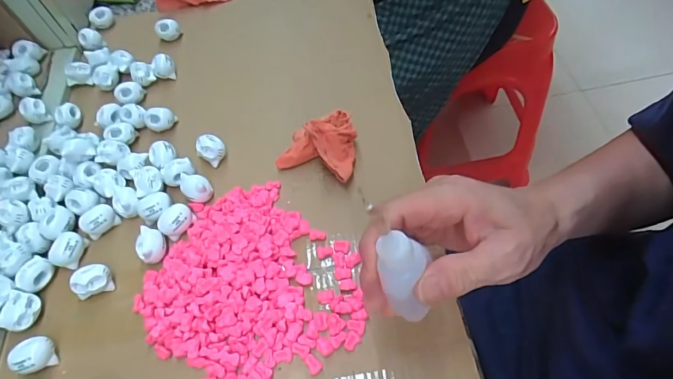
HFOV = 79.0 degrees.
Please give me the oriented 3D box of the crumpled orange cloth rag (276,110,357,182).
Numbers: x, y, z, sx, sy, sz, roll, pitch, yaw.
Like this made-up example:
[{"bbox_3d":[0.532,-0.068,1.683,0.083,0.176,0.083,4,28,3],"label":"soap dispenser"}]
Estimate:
[{"bbox_3d":[-0.012,-0.037,0.330,0.062,0.038,0.050,20,63,13],"label":"crumpled orange cloth rag"}]

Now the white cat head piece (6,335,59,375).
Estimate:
[{"bbox_3d":[-0.201,0.110,0.272,0.024,0.013,0.021,-16,58,-3],"label":"white cat head piece"}]

